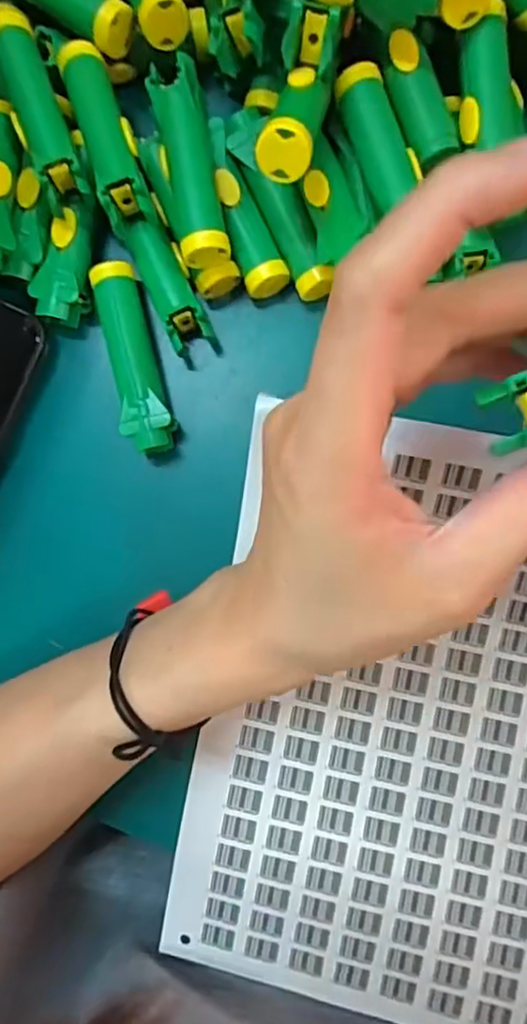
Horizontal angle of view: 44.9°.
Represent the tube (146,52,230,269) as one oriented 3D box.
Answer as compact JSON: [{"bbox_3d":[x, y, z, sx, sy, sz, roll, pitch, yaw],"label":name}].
[{"bbox_3d":[-0.029,-0.138,0.260,0.019,0.018,0.080,-12,87,4],"label":"tube"}]

